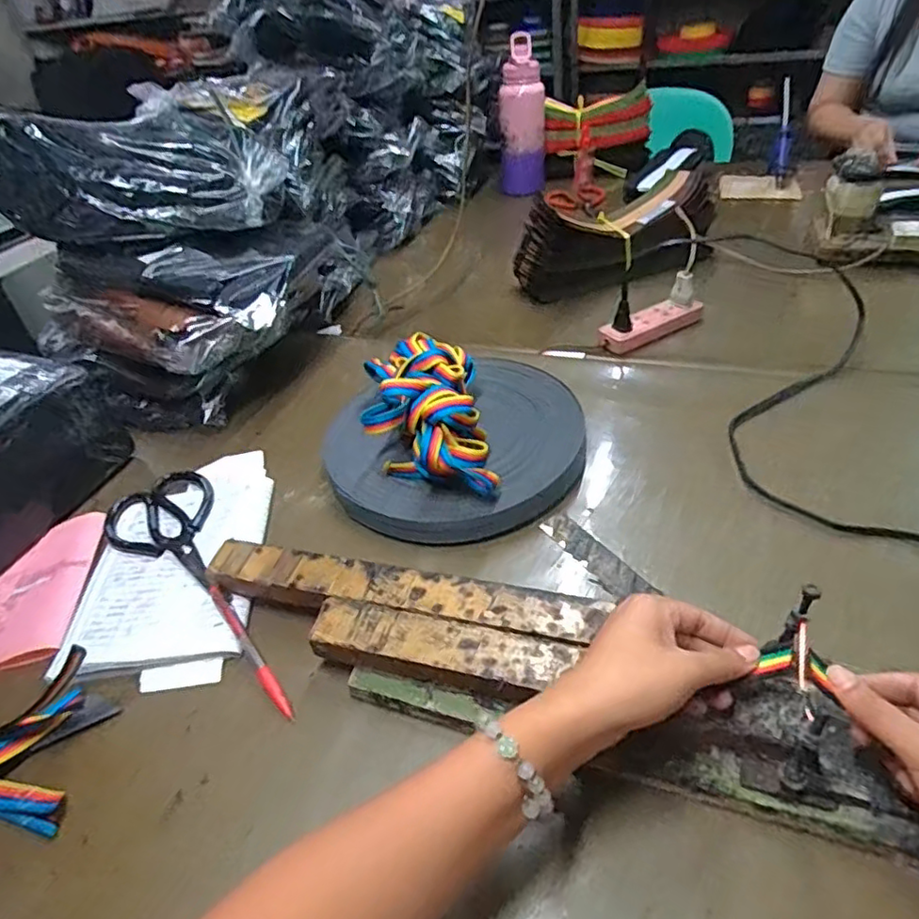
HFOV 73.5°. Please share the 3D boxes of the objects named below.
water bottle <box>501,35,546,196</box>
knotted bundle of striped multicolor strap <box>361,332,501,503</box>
[{"bbox_3d":[0.124,-0.663,1.223,0.087,0.260,0.076,5,42,16],"label":"water bottle"},{"bbox_3d":[-0.034,-0.048,0.586,0.109,0.078,0.201,-9,43,-1],"label":"knotted bundle of striped multicolor strap"}]

